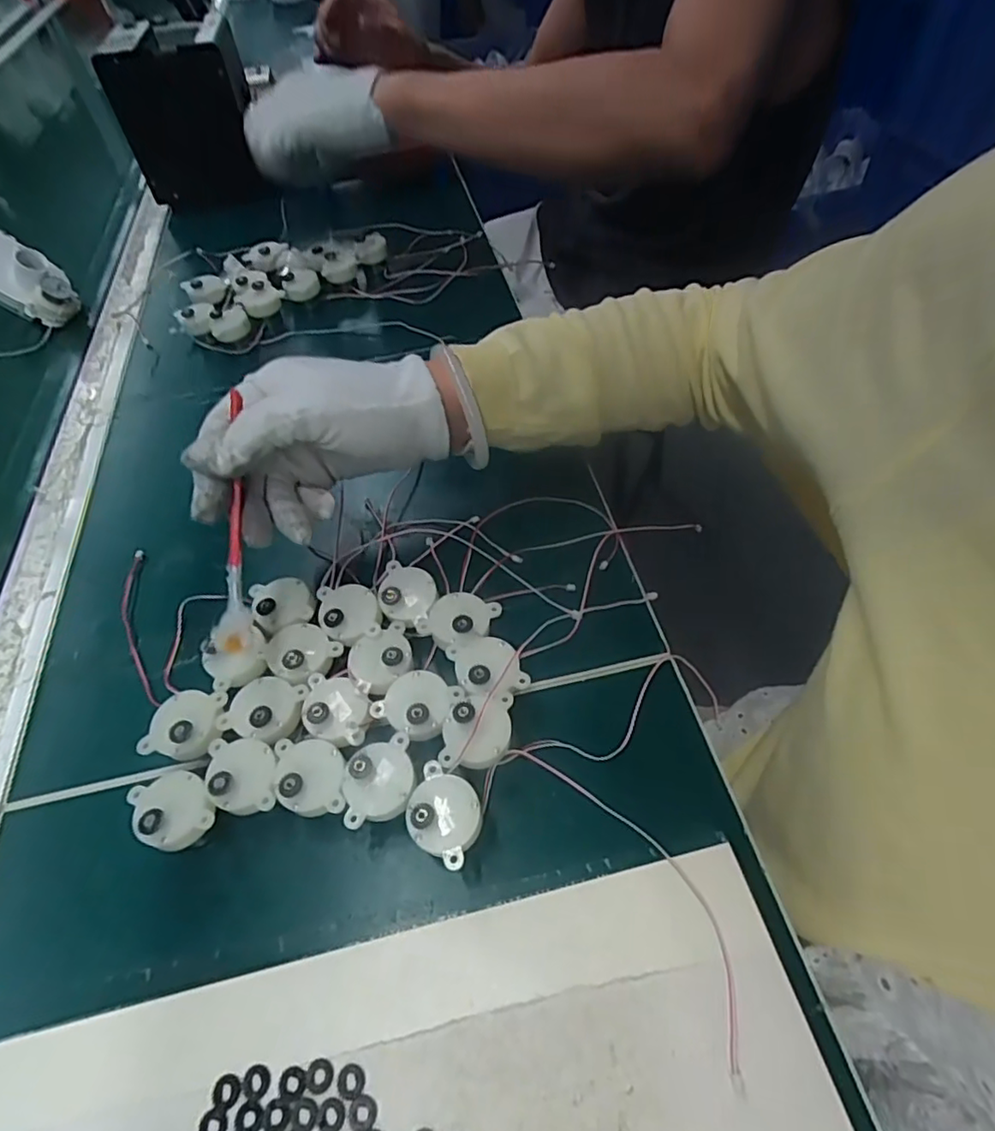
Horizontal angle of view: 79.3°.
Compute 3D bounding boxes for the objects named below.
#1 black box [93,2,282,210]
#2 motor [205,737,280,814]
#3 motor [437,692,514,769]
[{"bbox_3d":[-0.332,-0.499,0.665,0.131,0.144,0.114,-5,55,-2],"label":"black box"},{"bbox_3d":[-0.117,0.102,0.285,0.033,0.034,0.034,-7,53,-1],"label":"motor"},{"bbox_3d":[-0.009,0.081,0.288,0.031,0.026,0.039,1,53,5],"label":"motor"}]

